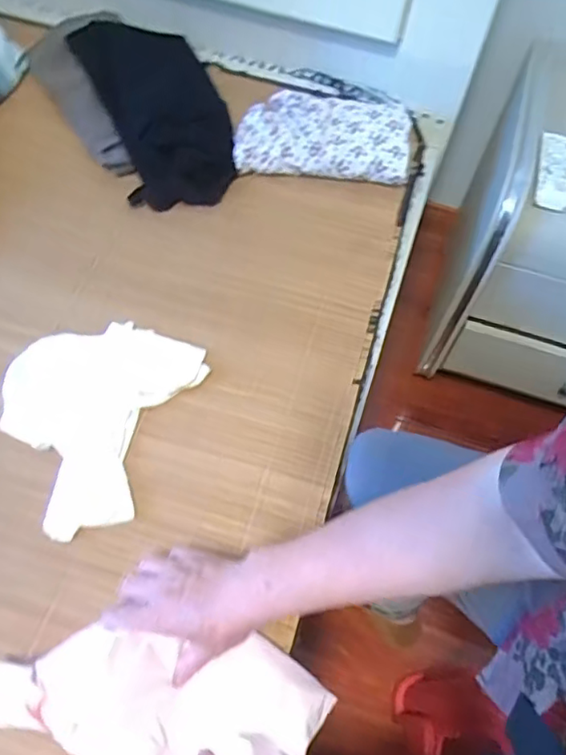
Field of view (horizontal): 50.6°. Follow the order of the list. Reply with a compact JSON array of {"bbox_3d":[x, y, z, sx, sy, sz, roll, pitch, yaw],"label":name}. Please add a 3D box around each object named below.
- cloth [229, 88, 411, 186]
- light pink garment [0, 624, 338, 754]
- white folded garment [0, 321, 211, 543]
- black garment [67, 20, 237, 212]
[{"bbox_3d":[0.058,-0.354,0.875,0.250,0.048,0.135,5,58,1],"label":"cloth"},{"bbox_3d":[-0.101,0.272,0.485,0.272,0.061,0.121,10,58,-3],"label":"light pink garment"},{"bbox_3d":[-0.216,0.036,0.645,0.190,0.024,0.241,19,59,9],"label":"white folded garment"},{"bbox_3d":[-0.178,-0.416,0.895,0.189,0.081,0.374,-18,60,-13],"label":"black garment"}]

